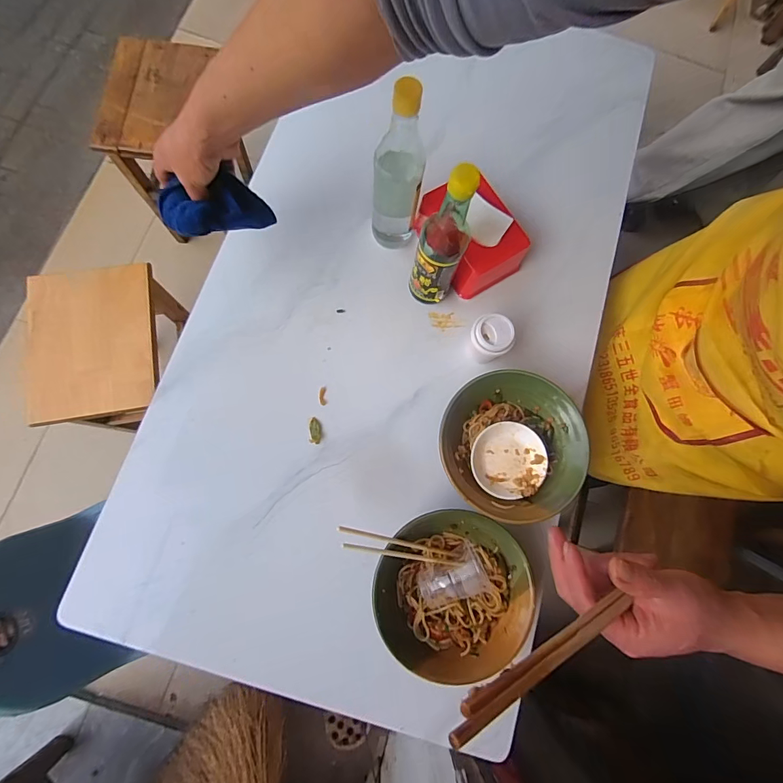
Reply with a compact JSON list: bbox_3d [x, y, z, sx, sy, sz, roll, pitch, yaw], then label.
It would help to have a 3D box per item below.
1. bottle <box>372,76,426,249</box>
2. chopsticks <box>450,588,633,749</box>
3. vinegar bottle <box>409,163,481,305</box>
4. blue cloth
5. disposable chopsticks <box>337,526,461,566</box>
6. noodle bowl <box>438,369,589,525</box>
[{"bbox_3d":[0.007,-0.278,0.523,0.063,0.259,0.054,2,79,-5],"label":"bottle"},{"bbox_3d":[0.099,0.157,0.248,0.193,0.012,0.012,2,70,-41],"label":"chopsticks"},{"bbox_3d":[0.059,-0.185,0.513,0.060,0.244,0.056,7,78,-4],"label":"vinegar bottle"},{"bbox_3d":[-0.207,-0.224,0.483,0.124,0.053,0.046,-12,74,-20],"label":"blue cloth"},{"bbox_3d":[0.011,0.190,0.490,0.167,0.012,0.022,22,74,-23],"label":"disposable chopsticks"},{"bbox_3d":[0.153,0.069,0.526,0.174,0.061,0.185,1,78,-5],"label":"noodle bowl"}]

